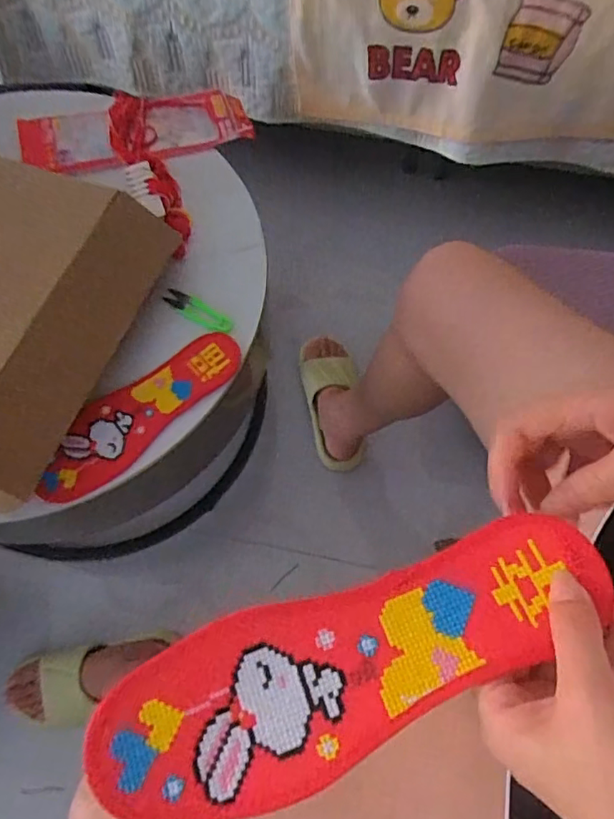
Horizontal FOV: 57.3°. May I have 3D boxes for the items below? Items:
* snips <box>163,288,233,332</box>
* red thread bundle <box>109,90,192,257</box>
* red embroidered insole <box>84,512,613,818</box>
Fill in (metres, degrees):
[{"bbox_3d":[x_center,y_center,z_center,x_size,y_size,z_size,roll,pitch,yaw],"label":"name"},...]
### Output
[{"bbox_3d":[-0.122,-0.112,0.639,0.086,0.009,0.023,27,72,8],"label":"snips"},{"bbox_3d":[-0.198,-0.297,0.694,0.055,0.022,0.253,-20,72,-8],"label":"red thread bundle"},{"bbox_3d":[0.023,0.118,0.261,0.244,0.007,0.076,-20,64,-5],"label":"red embroidered insole"}]

